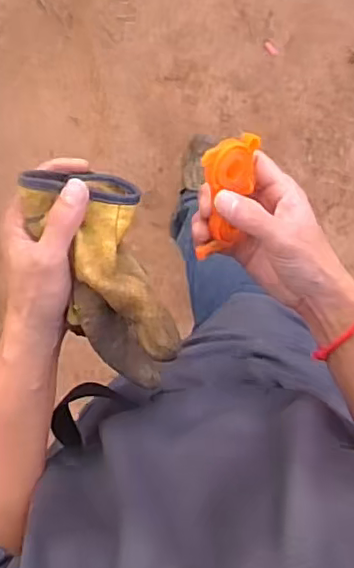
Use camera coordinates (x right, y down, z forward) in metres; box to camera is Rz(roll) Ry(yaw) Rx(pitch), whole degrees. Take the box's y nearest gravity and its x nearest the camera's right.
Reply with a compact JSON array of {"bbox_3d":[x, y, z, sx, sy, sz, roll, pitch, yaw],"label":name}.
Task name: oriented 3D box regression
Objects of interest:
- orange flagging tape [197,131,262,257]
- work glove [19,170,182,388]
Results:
[{"bbox_3d":[0.033,-0.060,0.436,0.039,0.018,0.092,6,117,-7],"label":"orange flagging tape"},{"bbox_3d":[-0.049,0.000,0.436,0.075,0.065,0.174,-20,102,-5],"label":"work glove"}]

